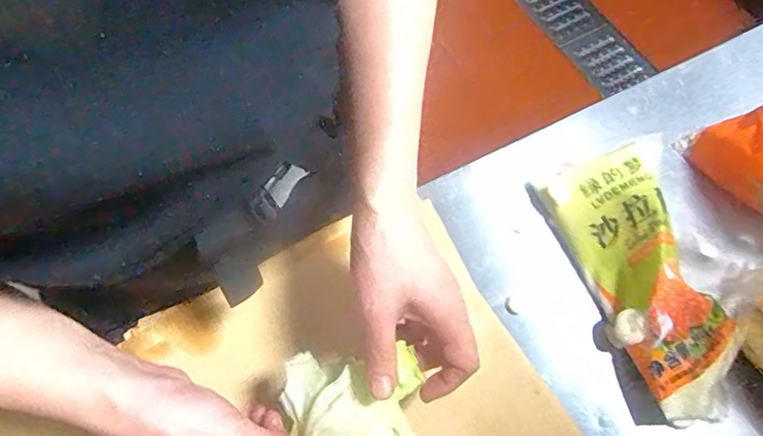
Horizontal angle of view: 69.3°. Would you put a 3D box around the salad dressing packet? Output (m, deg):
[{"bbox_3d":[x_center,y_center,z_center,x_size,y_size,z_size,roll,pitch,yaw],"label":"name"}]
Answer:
[{"bbox_3d":[0.235,0.049,0.491,0.110,0.050,0.247,-12,65,-2],"label":"salad dressing packet"}]

